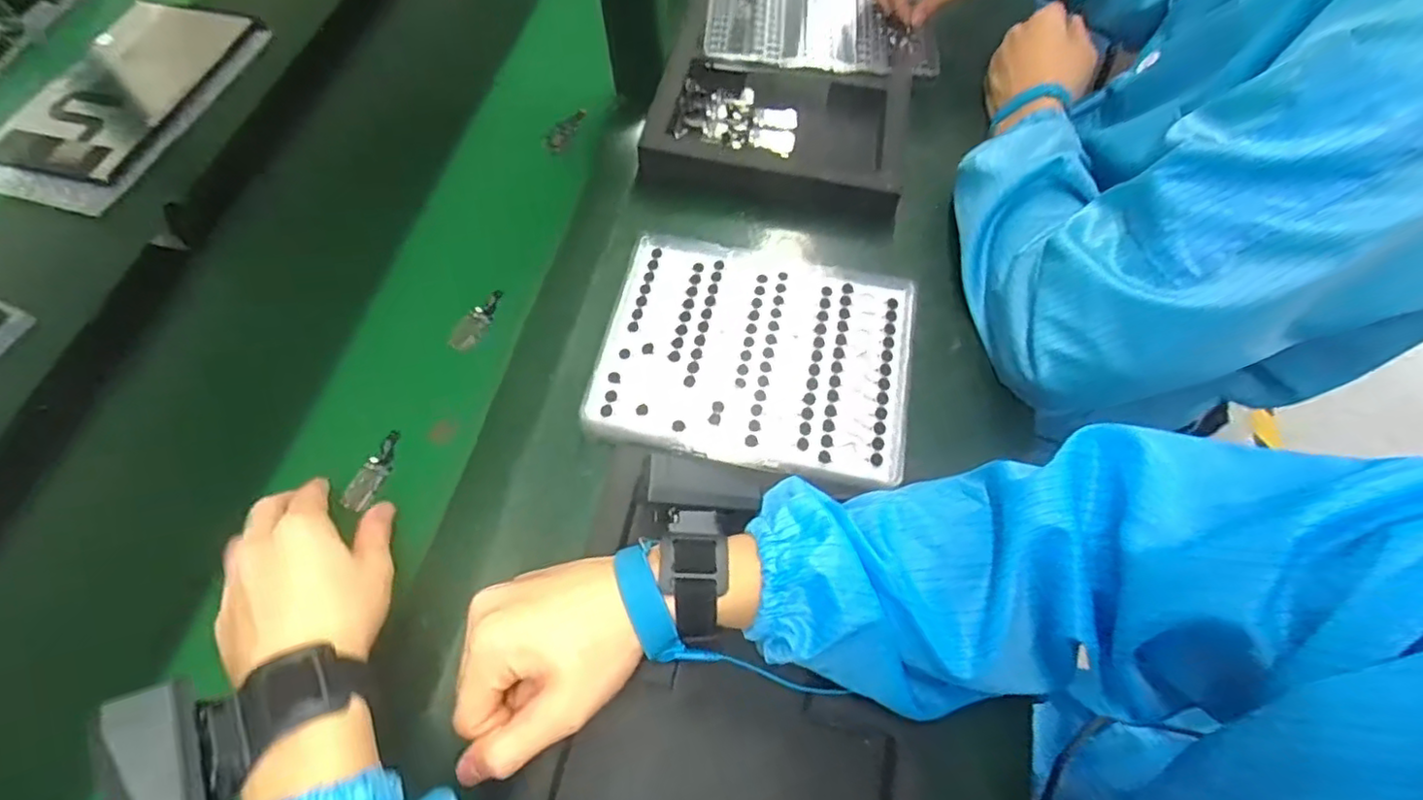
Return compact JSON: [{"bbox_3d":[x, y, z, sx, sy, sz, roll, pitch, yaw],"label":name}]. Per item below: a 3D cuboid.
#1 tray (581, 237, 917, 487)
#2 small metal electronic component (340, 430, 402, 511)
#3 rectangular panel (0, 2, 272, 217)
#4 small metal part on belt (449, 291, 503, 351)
[{"bbox_3d":[0.034,-0.035,0.462,0.217,0.018,0.173,9,65,6],"label":"tray"},{"bbox_3d":[-0.235,0.049,0.446,0.022,0.007,0.061,12,57,7],"label":"small metal electronic component"},{"bbox_3d":[-0.583,-0.304,0.634,0.168,0.013,0.280,17,64,8],"label":"rectangular panel"},{"bbox_3d":[-0.184,-0.064,0.505,0.023,0.007,0.058,31,68,15],"label":"small metal part on belt"}]

